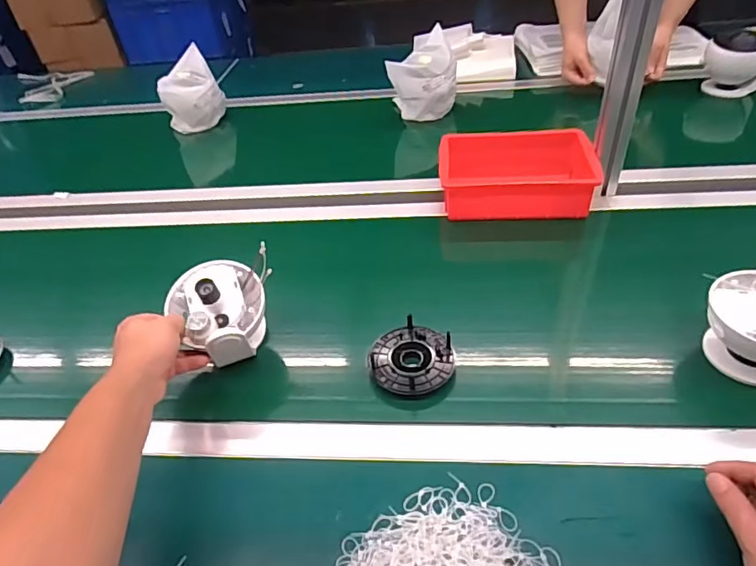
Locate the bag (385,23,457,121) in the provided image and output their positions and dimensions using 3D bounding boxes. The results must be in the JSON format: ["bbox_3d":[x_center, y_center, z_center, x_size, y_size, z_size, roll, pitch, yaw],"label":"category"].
[{"bbox_3d":[0.093,-0.438,1.099,0.139,0.144,0.112,-12,41,-4],"label":"bag"}]

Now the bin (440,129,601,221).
[{"bbox_3d":[0.223,-0.178,0.845,0.243,0.067,0.170,-2,42,7],"label":"bin"}]

